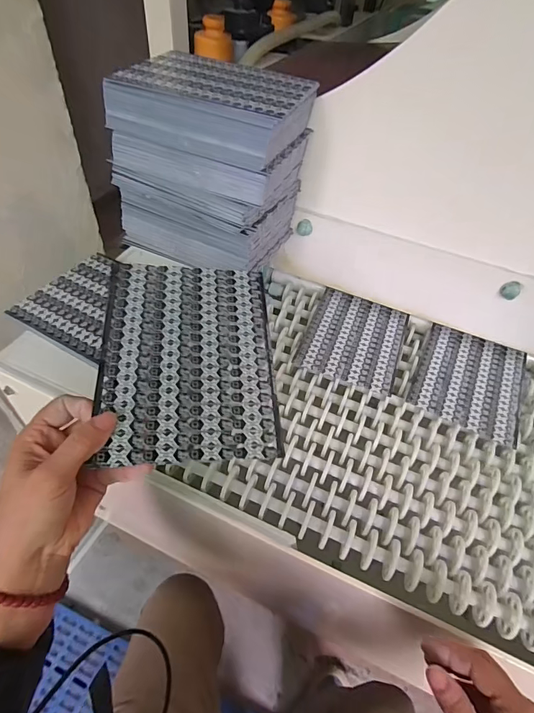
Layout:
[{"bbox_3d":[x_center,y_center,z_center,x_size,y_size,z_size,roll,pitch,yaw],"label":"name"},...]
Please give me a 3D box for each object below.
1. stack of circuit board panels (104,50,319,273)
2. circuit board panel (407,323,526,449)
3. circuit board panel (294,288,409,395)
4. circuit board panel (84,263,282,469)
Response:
[{"bbox_3d":[-0.072,-0.242,0.516,0.212,0.200,0.155,21,50,12],"label":"stack of circuit board panels"},{"bbox_3d":[0.293,0.030,0.574,0.142,0.007,0.177,24,51,14],"label":"circuit board panel"},{"bbox_3d":[0.136,-0.031,0.612,0.142,0.009,0.180,18,50,10],"label":"circuit board panel"},{"bbox_3d":[-0.066,-0.005,0.346,0.141,0.004,0.193,0,58,-12],"label":"circuit board panel"}]

